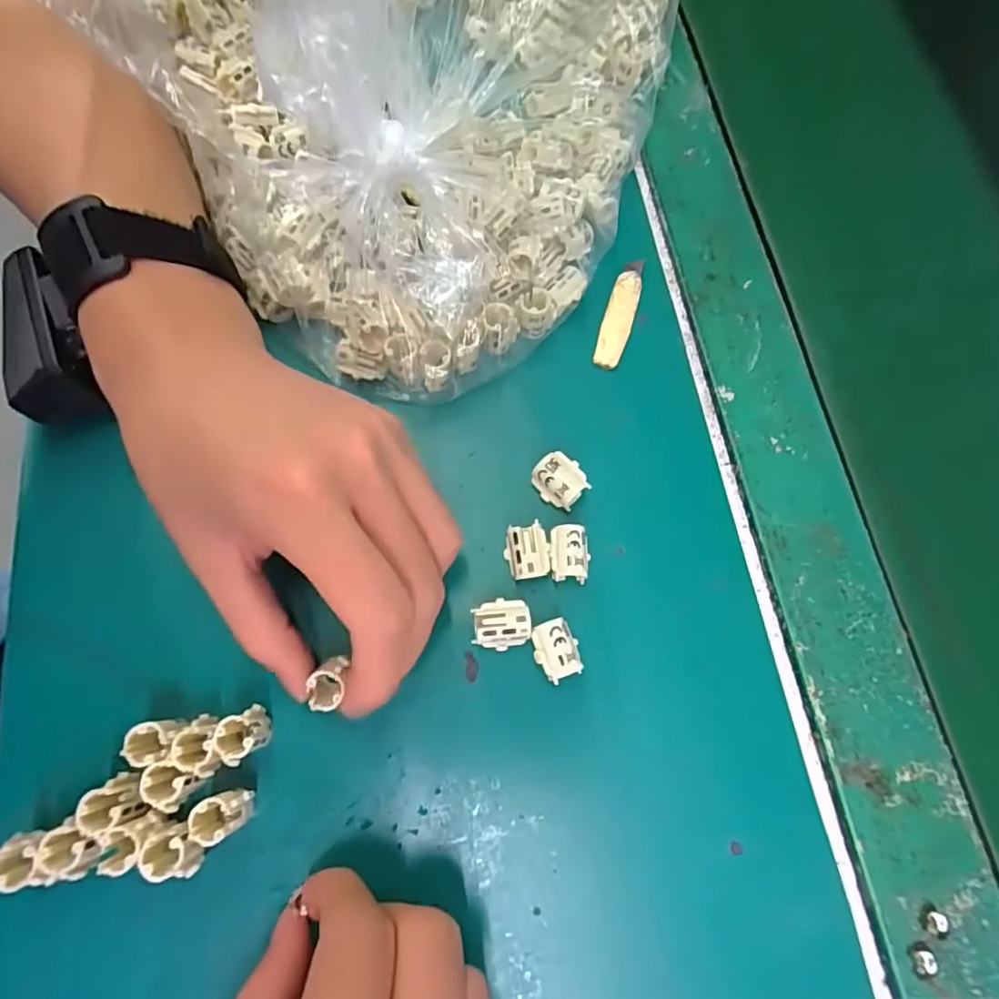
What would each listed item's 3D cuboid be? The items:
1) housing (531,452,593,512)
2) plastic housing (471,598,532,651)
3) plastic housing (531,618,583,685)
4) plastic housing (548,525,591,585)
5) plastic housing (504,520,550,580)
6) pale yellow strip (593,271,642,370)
[{"bbox_3d":[0.026,-0.007,0.249,0.022,0.017,0.017,39,76,11],"label":"housing"},{"bbox_3d":[0.001,0.050,0.229,0.022,0.014,0.018,-3,72,-2],"label":"plastic housing"},{"bbox_3d":[0.022,0.060,0.227,0.016,0.015,0.022,-16,73,-6],"label":"plastic housing"},{"bbox_3d":[0.028,0.024,0.239,0.016,0.016,0.023,-4,72,-2],"label":"plastic housing"},{"bbox_3d":[0.011,0.023,0.237,0.017,0.016,0.021,-9,72,-4],"label":"plastic housing"},{"bbox_3d":[0.057,-0.087,0.274,0.014,0.004,0.052,18,73,5],"label":"pale yellow strip"}]

